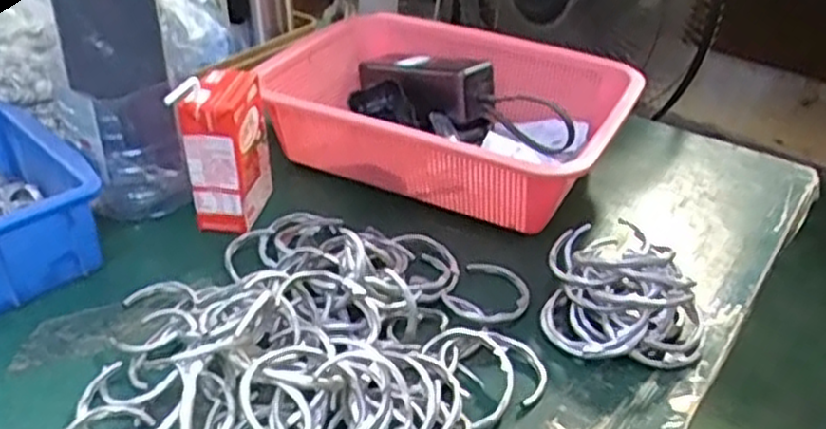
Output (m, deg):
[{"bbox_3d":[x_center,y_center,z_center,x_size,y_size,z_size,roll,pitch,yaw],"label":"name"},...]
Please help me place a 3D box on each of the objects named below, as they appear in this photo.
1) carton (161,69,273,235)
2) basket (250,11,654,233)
[{"bbox_3d":[-0.141,-0.049,0.562,0.042,0.109,0.074,9,34,9],"label":"carton"},{"bbox_3d":[0.030,-0.087,0.646,0.303,0.081,0.220,21,38,25],"label":"basket"}]

